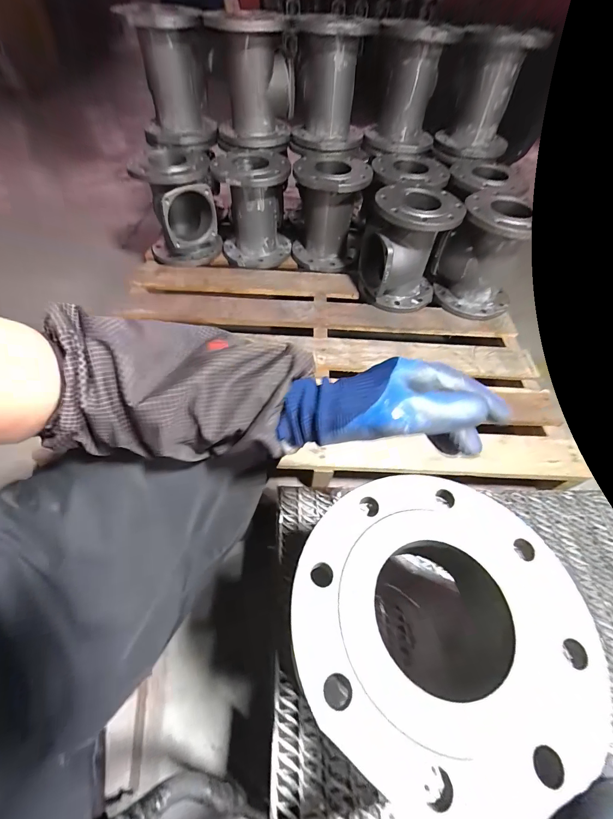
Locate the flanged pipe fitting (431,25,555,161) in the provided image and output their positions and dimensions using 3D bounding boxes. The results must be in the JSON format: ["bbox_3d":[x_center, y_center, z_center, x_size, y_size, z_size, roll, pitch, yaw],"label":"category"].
[{"bbox_3d":[0.467,-0.826,0.896,0.182,0.247,0.203,14,55,7],"label":"flanged pipe fitting"}]

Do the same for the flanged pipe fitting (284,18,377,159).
[{"bbox_3d":[0.061,-0.832,0.873,0.199,0.237,0.202,4,54,0],"label":"flanged pipe fitting"}]

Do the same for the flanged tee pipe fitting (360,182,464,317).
[{"bbox_3d":[0.260,-0.414,0.895,0.201,0.249,0.191,0,54,-3],"label":"flanged tee pipe fitting"}]

